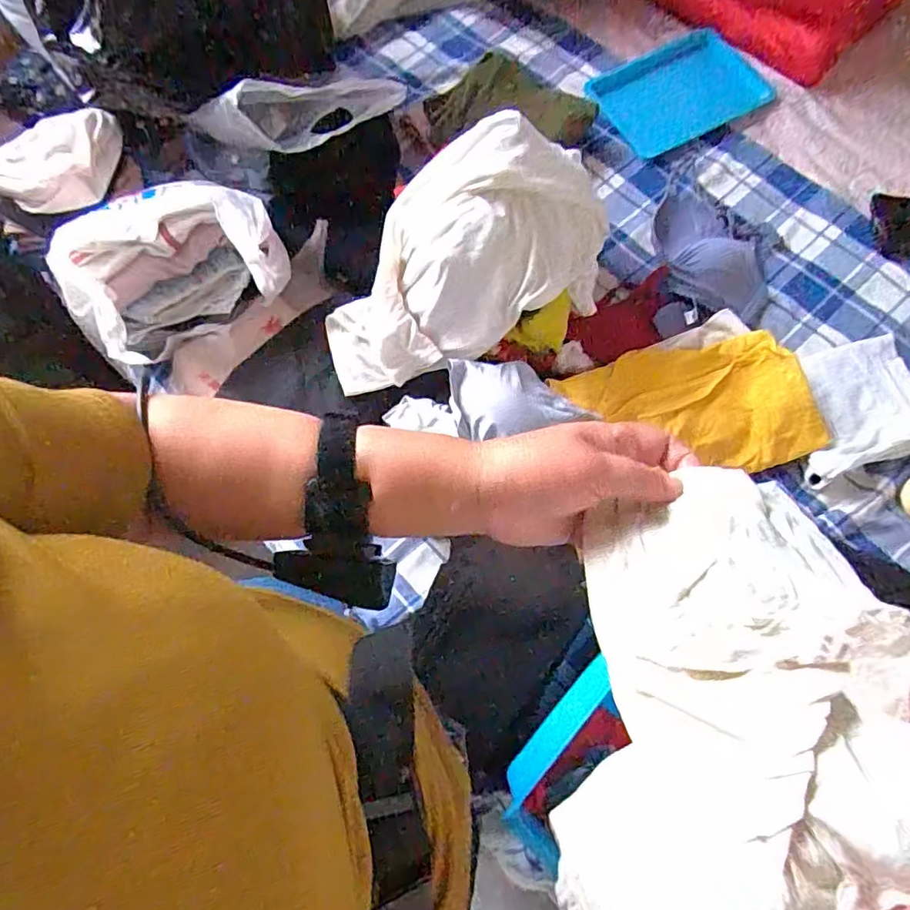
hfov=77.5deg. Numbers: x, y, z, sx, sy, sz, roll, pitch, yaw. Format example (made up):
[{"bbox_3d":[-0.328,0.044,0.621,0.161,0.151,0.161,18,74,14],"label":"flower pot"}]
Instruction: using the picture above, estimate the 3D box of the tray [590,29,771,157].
[{"bbox_3d":[0.385,-0.632,0.981,0.288,0.026,0.203,-29,71,-8],"label":"tray"}]

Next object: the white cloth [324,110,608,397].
[{"bbox_3d":[0.012,-0.242,0.690,0.373,0.171,0.202,-23,71,-6],"label":"white cloth"}]

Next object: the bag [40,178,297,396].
[{"bbox_3d":[-0.368,-0.242,0.736,0.273,0.116,0.185,-29,71,-8],"label":"bag"}]

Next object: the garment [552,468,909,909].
[{"bbox_3d":[0.123,0.105,0.255,0.146,0.060,0.251,-2,61,26],"label":"garment"}]

